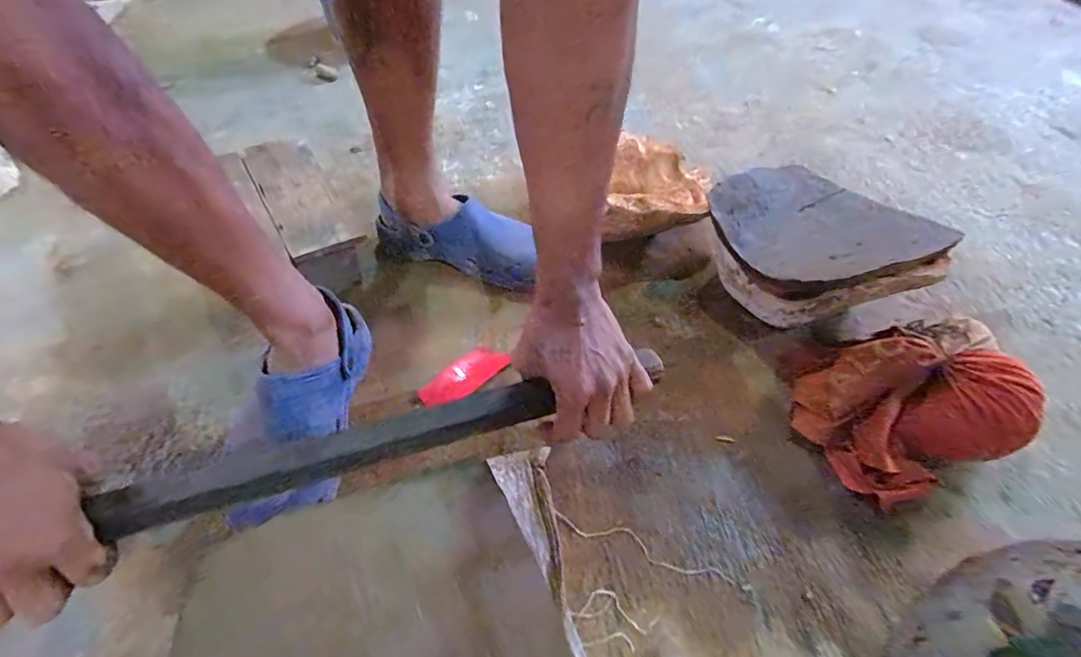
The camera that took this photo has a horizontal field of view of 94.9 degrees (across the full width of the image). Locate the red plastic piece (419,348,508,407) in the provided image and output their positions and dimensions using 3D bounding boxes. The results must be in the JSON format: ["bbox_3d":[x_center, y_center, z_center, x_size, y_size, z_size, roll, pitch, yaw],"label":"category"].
[{"bbox_3d":[-0.093,0.057,0.586,0.052,0.008,0.105,36,58,26],"label":"red plastic piece"}]

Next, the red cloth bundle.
[{"bbox_3d":[0.394,0.081,0.521,0.208,0.089,0.156,-15,52,-13],"label":"red cloth bundle"}]

